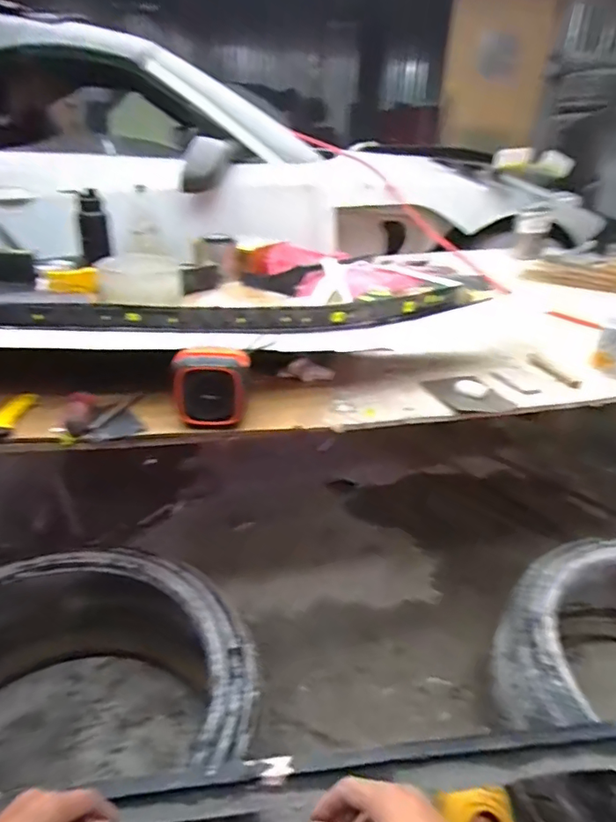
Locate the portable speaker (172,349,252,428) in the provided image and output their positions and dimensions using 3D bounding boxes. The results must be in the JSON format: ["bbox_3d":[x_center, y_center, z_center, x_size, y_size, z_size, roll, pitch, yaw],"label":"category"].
[{"bbox_3d":[-0.137,-0.034,0.745,0.103,0.097,0.059,-5,27,-7],"label":"portable speaker"}]

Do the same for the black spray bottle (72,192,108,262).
[{"bbox_3d":[-0.638,-0.534,1.515,0.106,0.198,0.072,-7,27,-11],"label":"black spray bottle"}]

